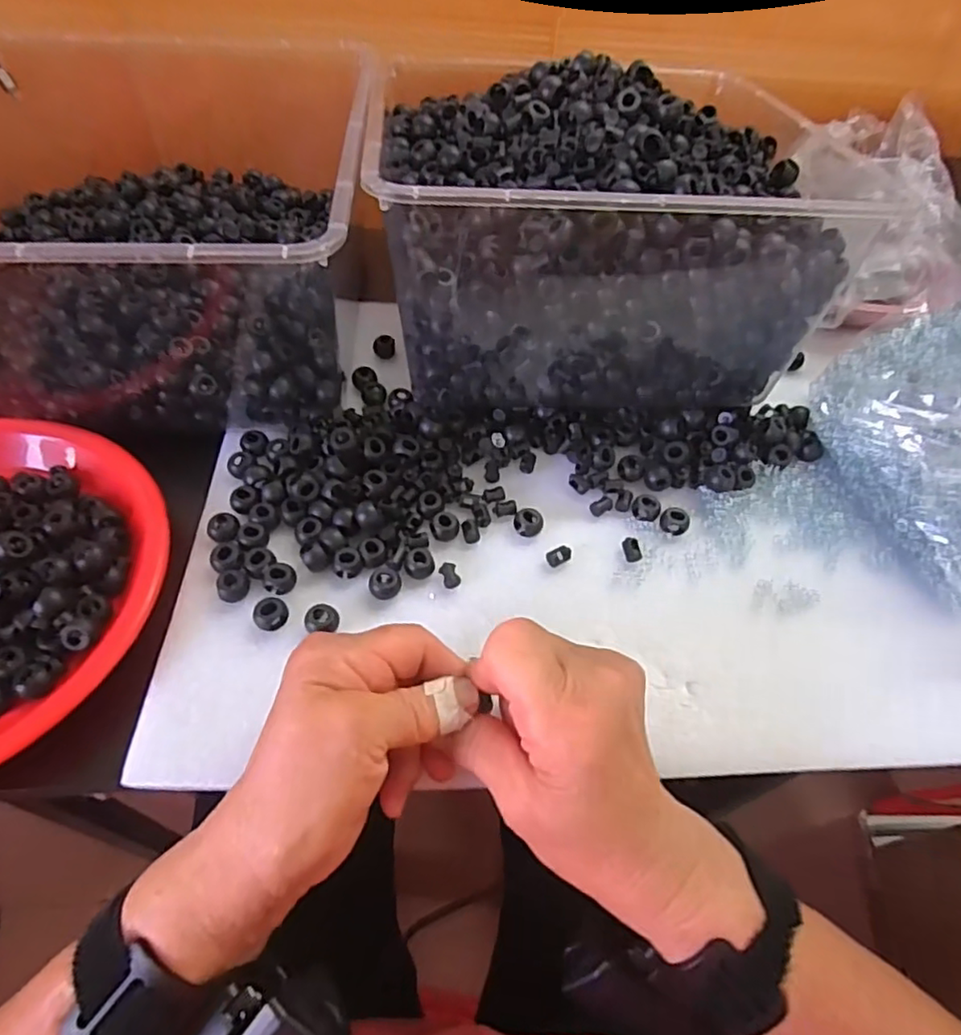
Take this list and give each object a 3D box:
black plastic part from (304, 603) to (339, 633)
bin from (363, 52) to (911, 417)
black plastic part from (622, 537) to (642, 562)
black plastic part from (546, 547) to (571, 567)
[{"bbox_3d":[-0.084,0.055,0.331,0.017,0.012,0.014,-1,54,-6],"label":"black plastic part"},{"bbox_3d":[0.085,-0.181,0.419,0.281,0.155,0.177,-1,54,-6],"label":"bin"},{"bbox_3d":[0.092,0.019,0.372,0.010,0.004,0.015,-6,55,-9],"label":"black plastic part"},{"bbox_3d":[0.047,0.022,0.367,0.015,0.006,0.009,-23,59,-20],"label":"black plastic part"}]

